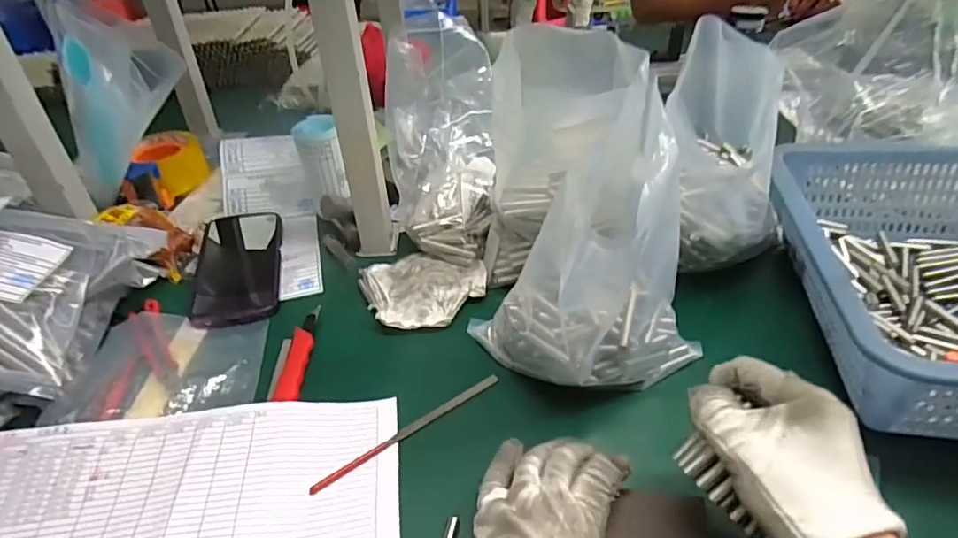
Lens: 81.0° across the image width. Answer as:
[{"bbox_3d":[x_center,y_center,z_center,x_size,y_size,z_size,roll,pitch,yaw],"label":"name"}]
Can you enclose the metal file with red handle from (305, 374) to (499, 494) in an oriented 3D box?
[{"bbox_3d":[-0.051,0.119,0.413,0.154,0.010,0.011,-26,43,-26],"label":"metal file with red handle"}]

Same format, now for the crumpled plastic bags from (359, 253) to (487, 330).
[{"bbox_3d":[-0.059,0.018,0.523,0.114,0.023,0.107,19,43,27],"label":"crumpled plastic bags"}]

